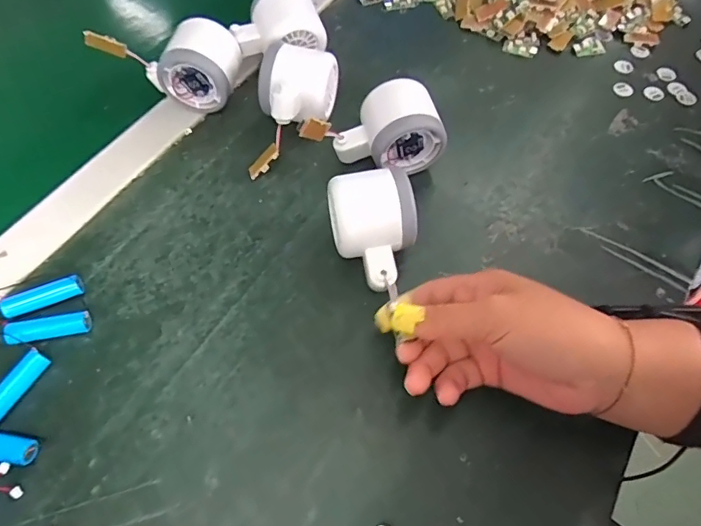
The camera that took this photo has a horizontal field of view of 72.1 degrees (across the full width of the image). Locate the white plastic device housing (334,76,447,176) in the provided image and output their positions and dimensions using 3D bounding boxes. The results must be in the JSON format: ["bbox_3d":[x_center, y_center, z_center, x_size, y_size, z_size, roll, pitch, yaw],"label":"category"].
[{"bbox_3d":[0.029,-0.104,0.393,0.081,0.054,0.058,-12,63,-8],"label":"white plastic device housing"}]

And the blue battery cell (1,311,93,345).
[{"bbox_3d":[-0.203,0.044,0.324,0.050,0.012,0.015,-12,62,-8],"label":"blue battery cell"}]

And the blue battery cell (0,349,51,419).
[{"bbox_3d":[-0.214,0.080,0.306,0.012,0.013,0.051,27,64,12],"label":"blue battery cell"}]

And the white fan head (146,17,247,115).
[{"bbox_3d":[-0.130,-0.169,0.413,0.064,0.061,0.053,6,61,1],"label":"white fan head"}]

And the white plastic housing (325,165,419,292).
[{"bbox_3d":[0.016,-0.020,0.339,0.056,0.058,0.076,-13,63,-8],"label":"white plastic housing"}]

